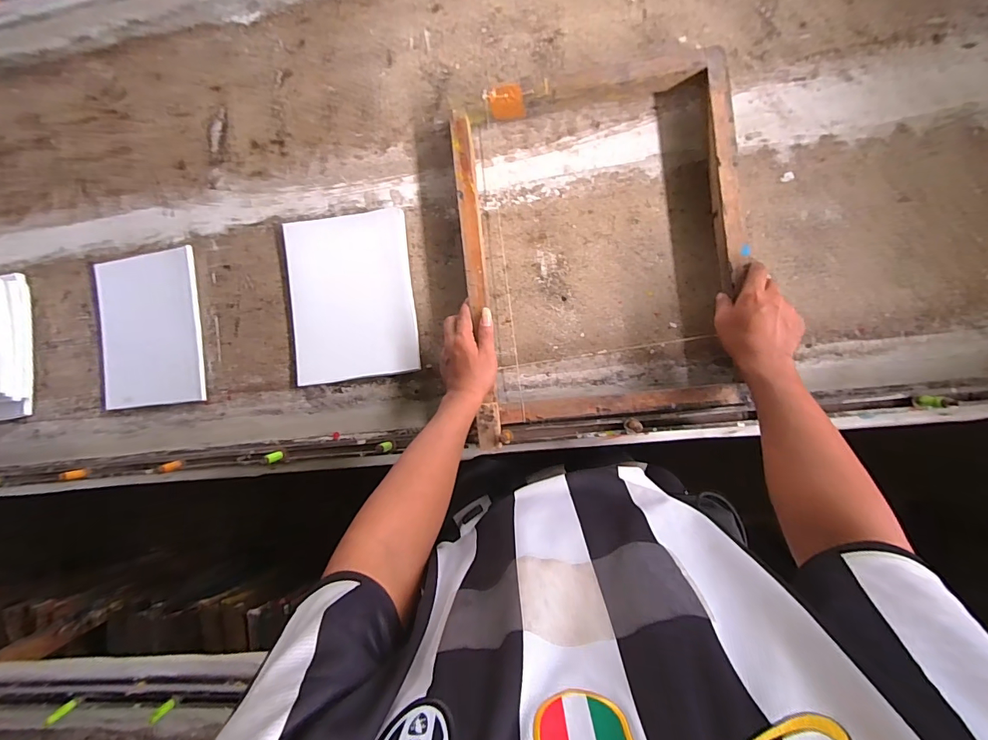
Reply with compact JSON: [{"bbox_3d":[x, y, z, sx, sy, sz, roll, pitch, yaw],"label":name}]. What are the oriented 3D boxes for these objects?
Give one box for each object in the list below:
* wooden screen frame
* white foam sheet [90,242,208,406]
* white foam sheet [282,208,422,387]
[{"bbox_3d":[0.155,-0.171,0.643,0.400,0.070,0.532,-6,90,5],"label":"wooden screen frame"},{"bbox_3d":[-0.631,-0.073,0.798,0.199,0.020,0.275,-7,88,8],"label":"white foam sheet"},{"bbox_3d":[-0.245,-0.125,0.739,0.220,0.017,0.276,-8,86,8],"label":"white foam sheet"}]

